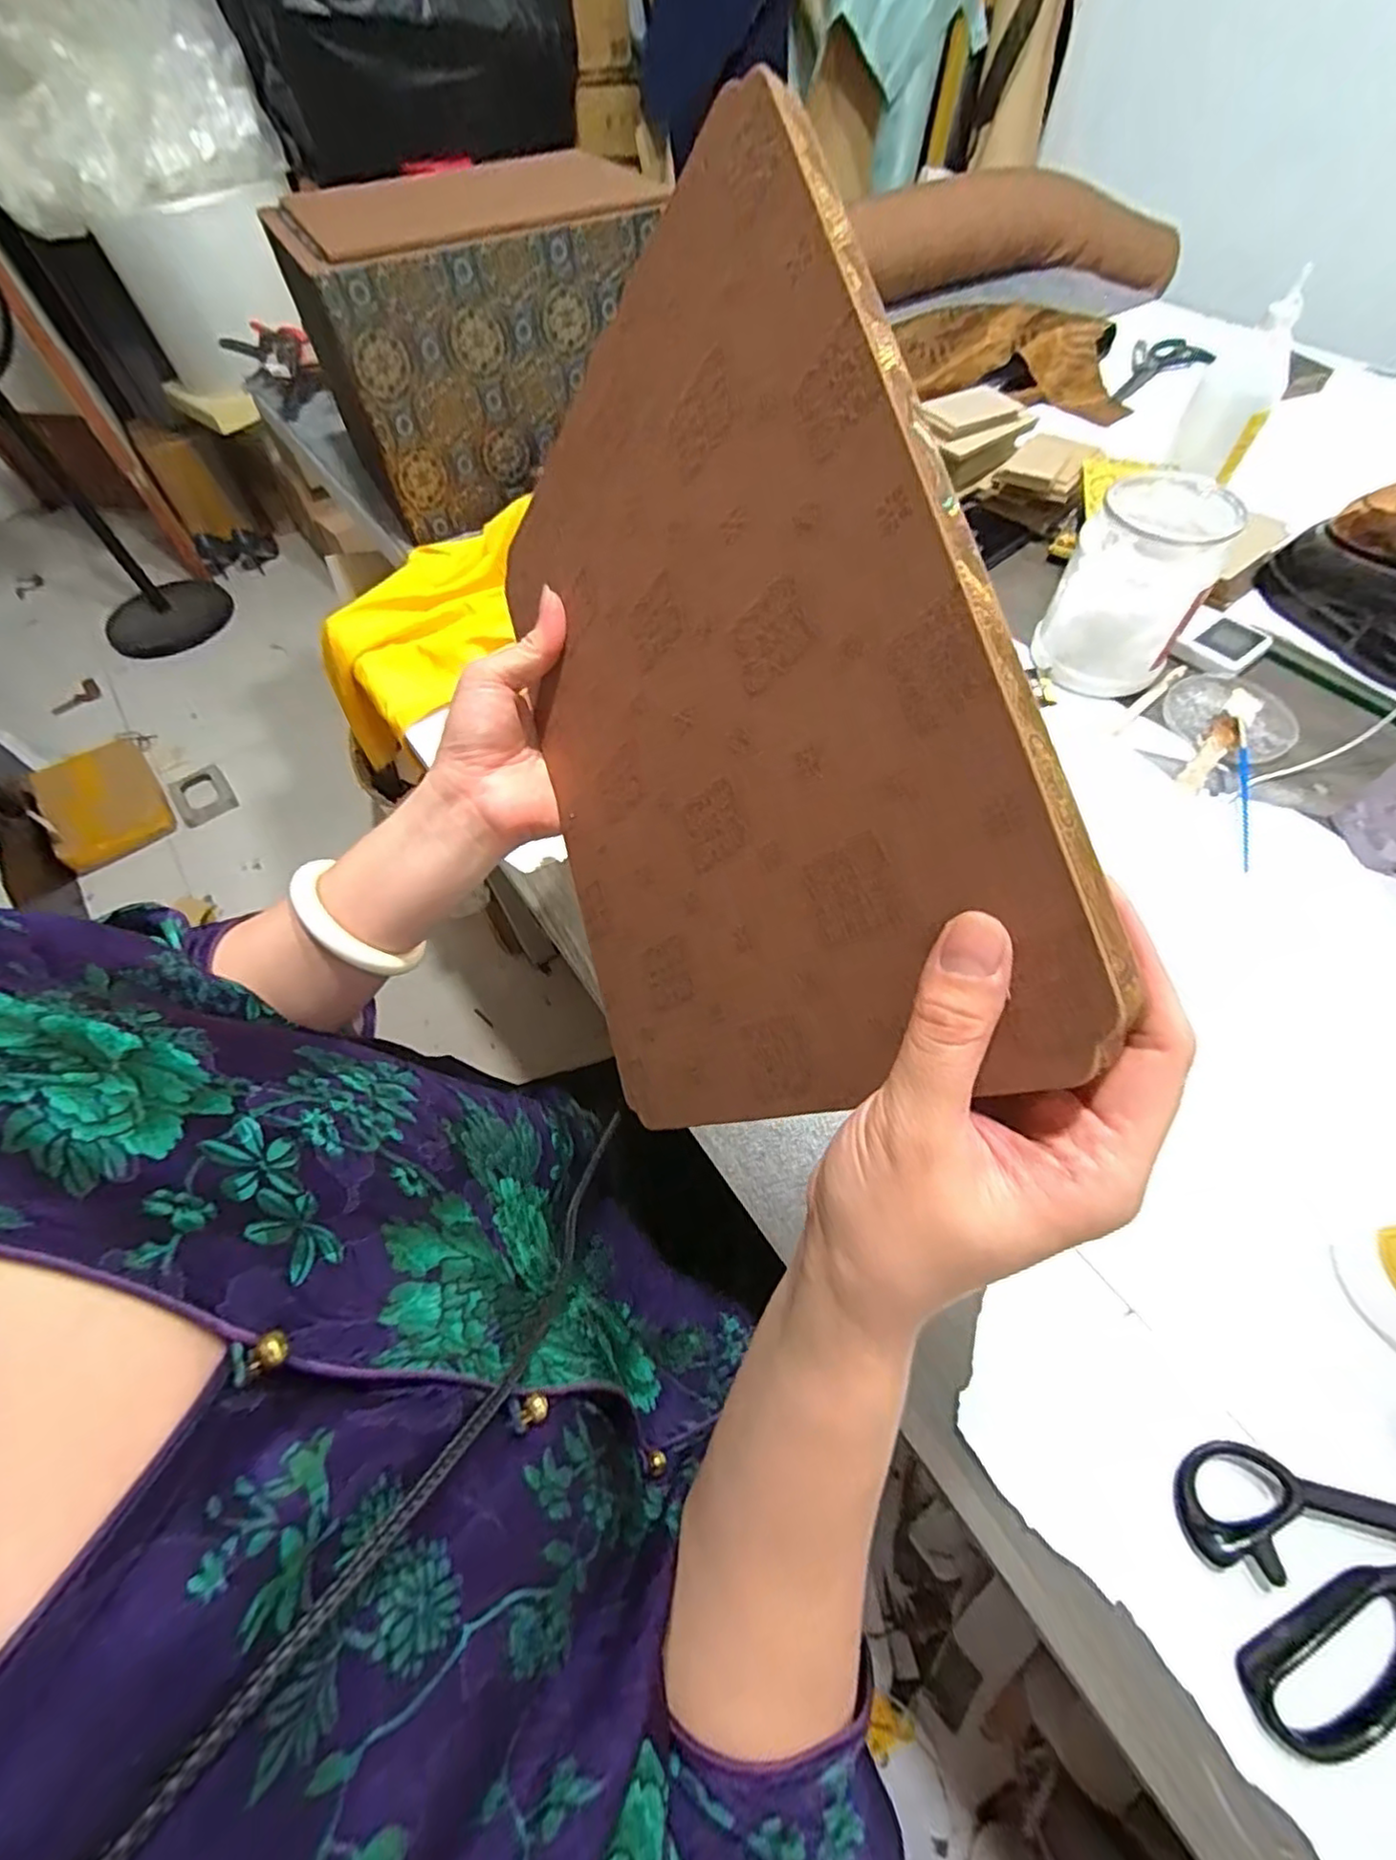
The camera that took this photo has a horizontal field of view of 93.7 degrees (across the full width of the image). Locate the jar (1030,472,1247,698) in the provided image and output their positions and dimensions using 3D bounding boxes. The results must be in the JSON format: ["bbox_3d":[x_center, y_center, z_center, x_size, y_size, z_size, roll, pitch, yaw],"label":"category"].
[{"bbox_3d":[0.384,-0.303,0.586,0.113,0.131,0.119,26,63,17],"label":"jar"}]

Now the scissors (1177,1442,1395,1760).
[{"bbox_3d":[0.351,0.288,0.302,0.235,0.012,0.101,-8,59,-3],"label":"scissors"}]

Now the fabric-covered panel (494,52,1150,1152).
[{"bbox_3d":[-0.003,-0.088,0.263,0.009,0.231,0.318,-7,76,-39],"label":"fabric-covered panel"}]

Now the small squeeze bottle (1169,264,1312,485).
[{"bbox_3d":[0.565,-0.561,0.687,0.076,0.136,0.044,29,64,18],"label":"small squeeze bottle"}]

